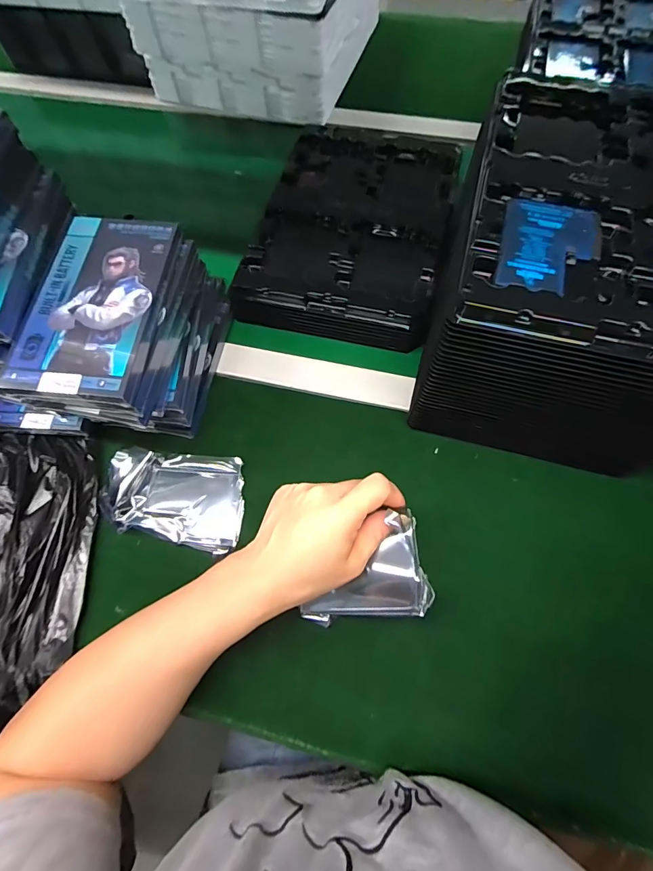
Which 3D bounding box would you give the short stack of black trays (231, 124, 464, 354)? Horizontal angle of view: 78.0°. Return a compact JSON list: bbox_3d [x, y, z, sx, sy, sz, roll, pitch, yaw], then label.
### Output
[{"bbox_3d":[0.033,-0.252,0.486,0.214,0.046,0.334,13,68,7],"label":"short stack of black trays"}]

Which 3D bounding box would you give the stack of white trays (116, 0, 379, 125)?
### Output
[{"bbox_3d":[-0.104,-0.637,0.605,0.293,0.151,0.328,13,68,7],"label":"stack of white trays"}]

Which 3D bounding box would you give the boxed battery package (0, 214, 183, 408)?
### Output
[{"bbox_3d":[-0.180,-0.105,0.319,0.093,0.017,0.166,6,66,2],"label":"boxed battery package"}]

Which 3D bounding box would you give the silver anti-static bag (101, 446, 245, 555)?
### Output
[{"bbox_3d":[-0.143,0.058,0.382,0.130,0.016,0.086,6,67,4],"label":"silver anti-static bag"}]

